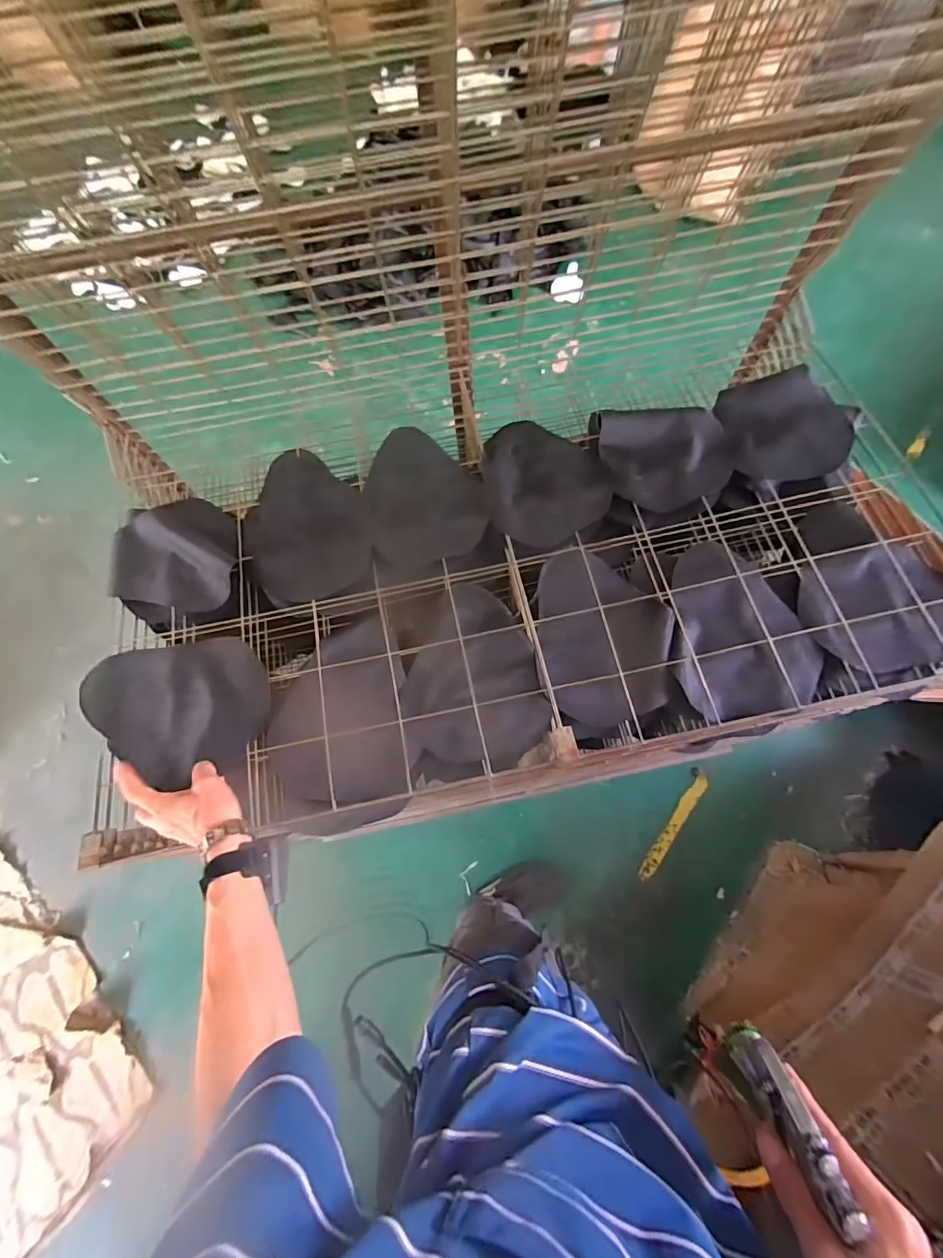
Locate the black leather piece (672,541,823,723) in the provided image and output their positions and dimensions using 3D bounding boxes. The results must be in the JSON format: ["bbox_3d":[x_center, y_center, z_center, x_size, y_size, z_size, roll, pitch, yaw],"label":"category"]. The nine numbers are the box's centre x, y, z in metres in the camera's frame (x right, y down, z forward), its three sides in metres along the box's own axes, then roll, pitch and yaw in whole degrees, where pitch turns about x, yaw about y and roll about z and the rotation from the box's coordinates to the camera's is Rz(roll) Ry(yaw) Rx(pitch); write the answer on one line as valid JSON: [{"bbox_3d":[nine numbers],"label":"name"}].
[{"bbox_3d":[0.357,-0.007,0.629,0.190,0.033,0.250,-11,68,-1],"label":"black leather piece"}]

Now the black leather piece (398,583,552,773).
[{"bbox_3d":[-0.005,0.056,0.631,0.189,0.031,0.241,-9,68,0],"label":"black leather piece"}]

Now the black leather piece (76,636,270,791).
[{"bbox_3d":[-0.400,0.111,0.617,0.244,0.021,0.182,-10,69,2],"label":"black leather piece"}]

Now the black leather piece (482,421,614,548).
[{"bbox_3d":[0.115,-0.240,0.719,0.188,0.027,0.229,-7,68,1],"label":"black leather piece"}]

